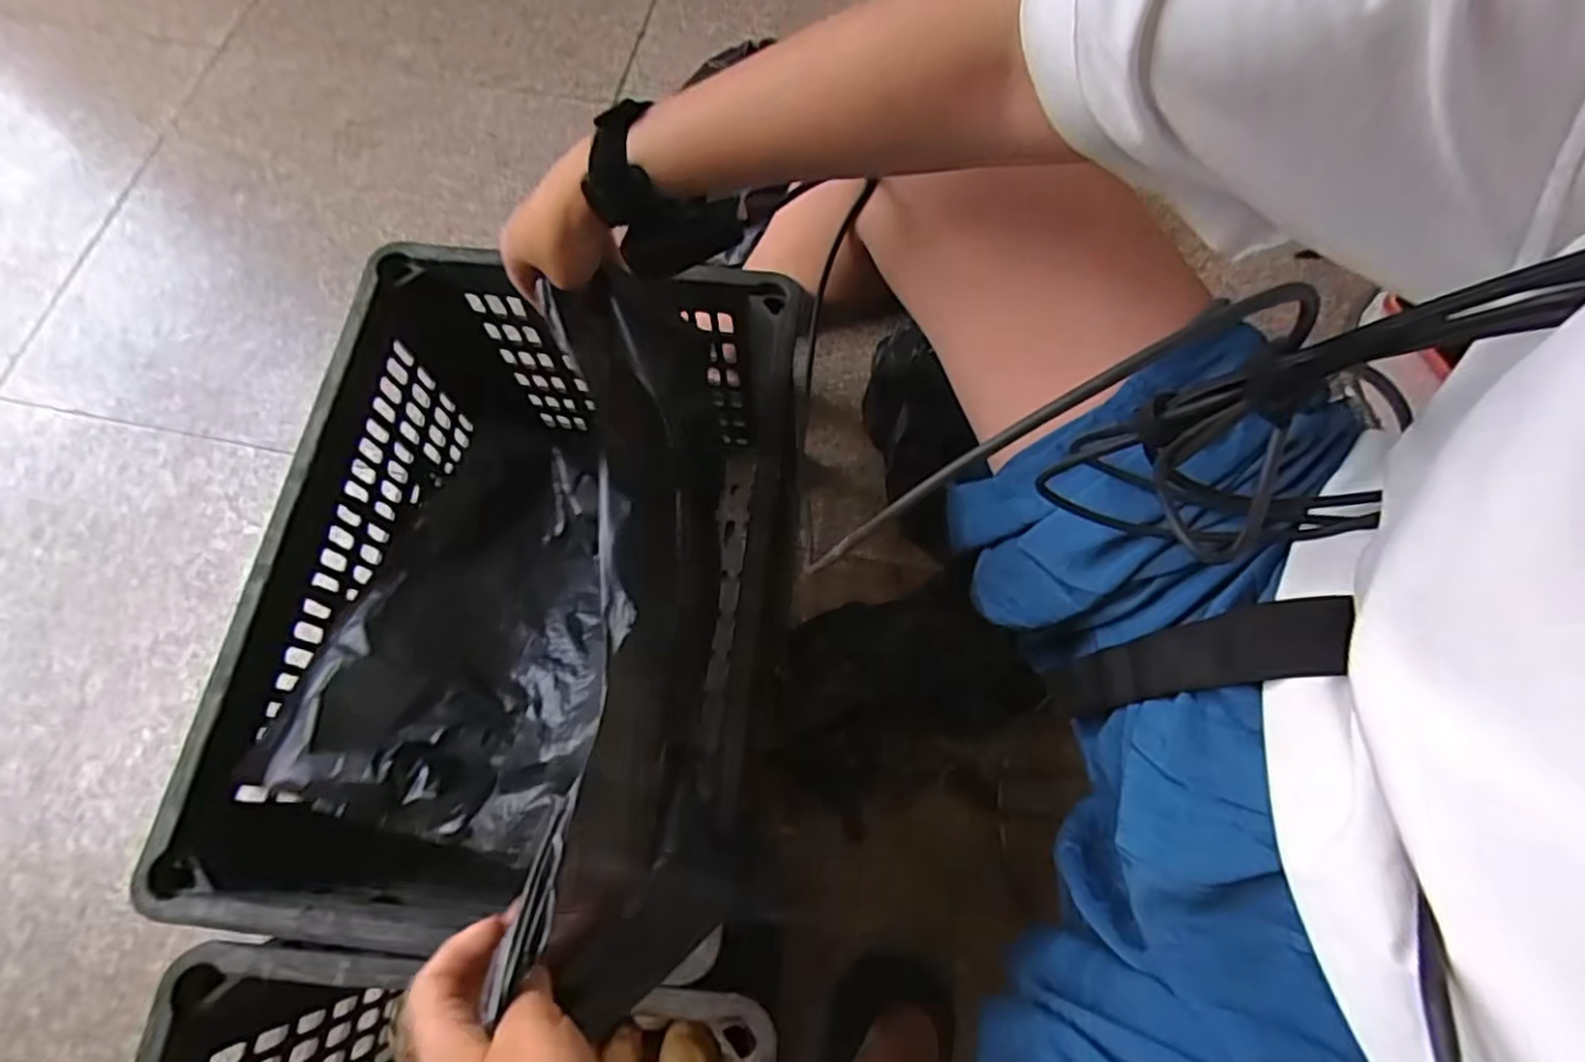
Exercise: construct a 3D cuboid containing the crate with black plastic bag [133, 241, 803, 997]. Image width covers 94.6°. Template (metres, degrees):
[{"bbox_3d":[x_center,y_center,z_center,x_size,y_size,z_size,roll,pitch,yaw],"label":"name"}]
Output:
[{"bbox_3d":[-0.186,0.058,0.622,0.338,0.299,0.466,4,70,1],"label":"crate with black plastic bag"}]

